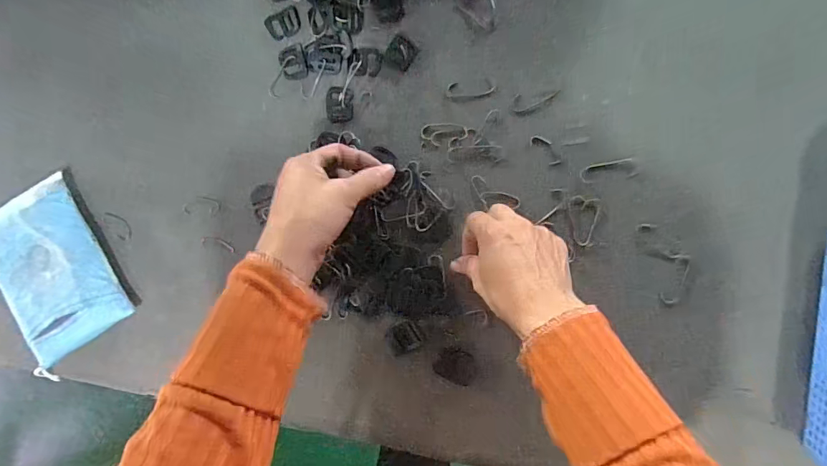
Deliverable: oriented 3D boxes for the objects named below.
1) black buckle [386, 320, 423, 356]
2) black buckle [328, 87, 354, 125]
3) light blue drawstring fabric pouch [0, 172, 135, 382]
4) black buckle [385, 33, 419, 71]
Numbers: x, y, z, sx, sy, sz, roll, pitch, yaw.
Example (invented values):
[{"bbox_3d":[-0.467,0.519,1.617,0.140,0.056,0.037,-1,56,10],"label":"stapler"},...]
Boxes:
[{"bbox_3d":[-0.008,0.096,0.404,0.030,0.004,0.028,-22,87,8],"label":"black buckle"},{"bbox_3d":[-0.069,-0.120,0.410,0.026,0.004,0.033,3,91,8],"label":"black buckle"},{"bbox_3d":[-0.373,0.044,0.448,0.127,0.034,0.160,-32,86,8],"label":"light blue drawstring fabric pouch"},{"bbox_3d":[-0.011,-0.166,0.400,0.026,0.004,0.026,35,95,7],"label":"black buckle"}]

